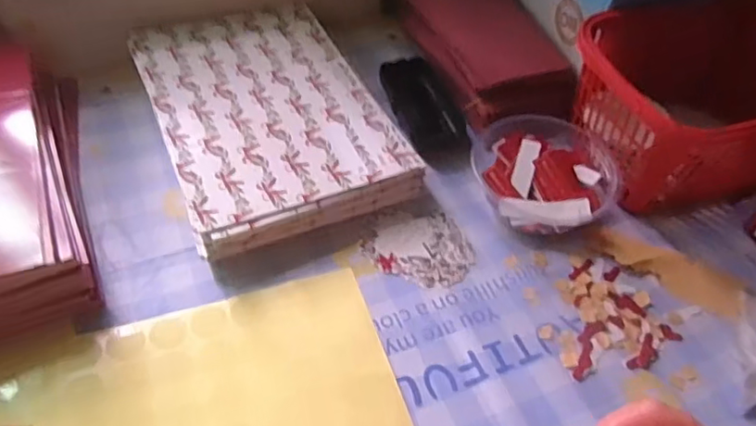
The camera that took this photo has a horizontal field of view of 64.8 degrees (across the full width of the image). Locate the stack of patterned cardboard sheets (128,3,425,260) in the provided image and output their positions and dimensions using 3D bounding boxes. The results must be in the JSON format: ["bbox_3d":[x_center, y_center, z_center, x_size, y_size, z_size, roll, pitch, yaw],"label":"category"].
[{"bbox_3d":[-0.098,-0.087,0.526,0.180,0.039,0.265,-18,54,-18],"label":"stack of patterned cardboard sheets"}]

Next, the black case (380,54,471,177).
[{"bbox_3d":[0.047,-0.092,0.548,0.056,0.026,0.130,-13,53,-14],"label":"black case"}]

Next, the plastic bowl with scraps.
[{"bbox_3d":[0.137,-0.028,0.492,0.116,0.047,0.102,7,51,2],"label":"plastic bowl with scraps"}]

